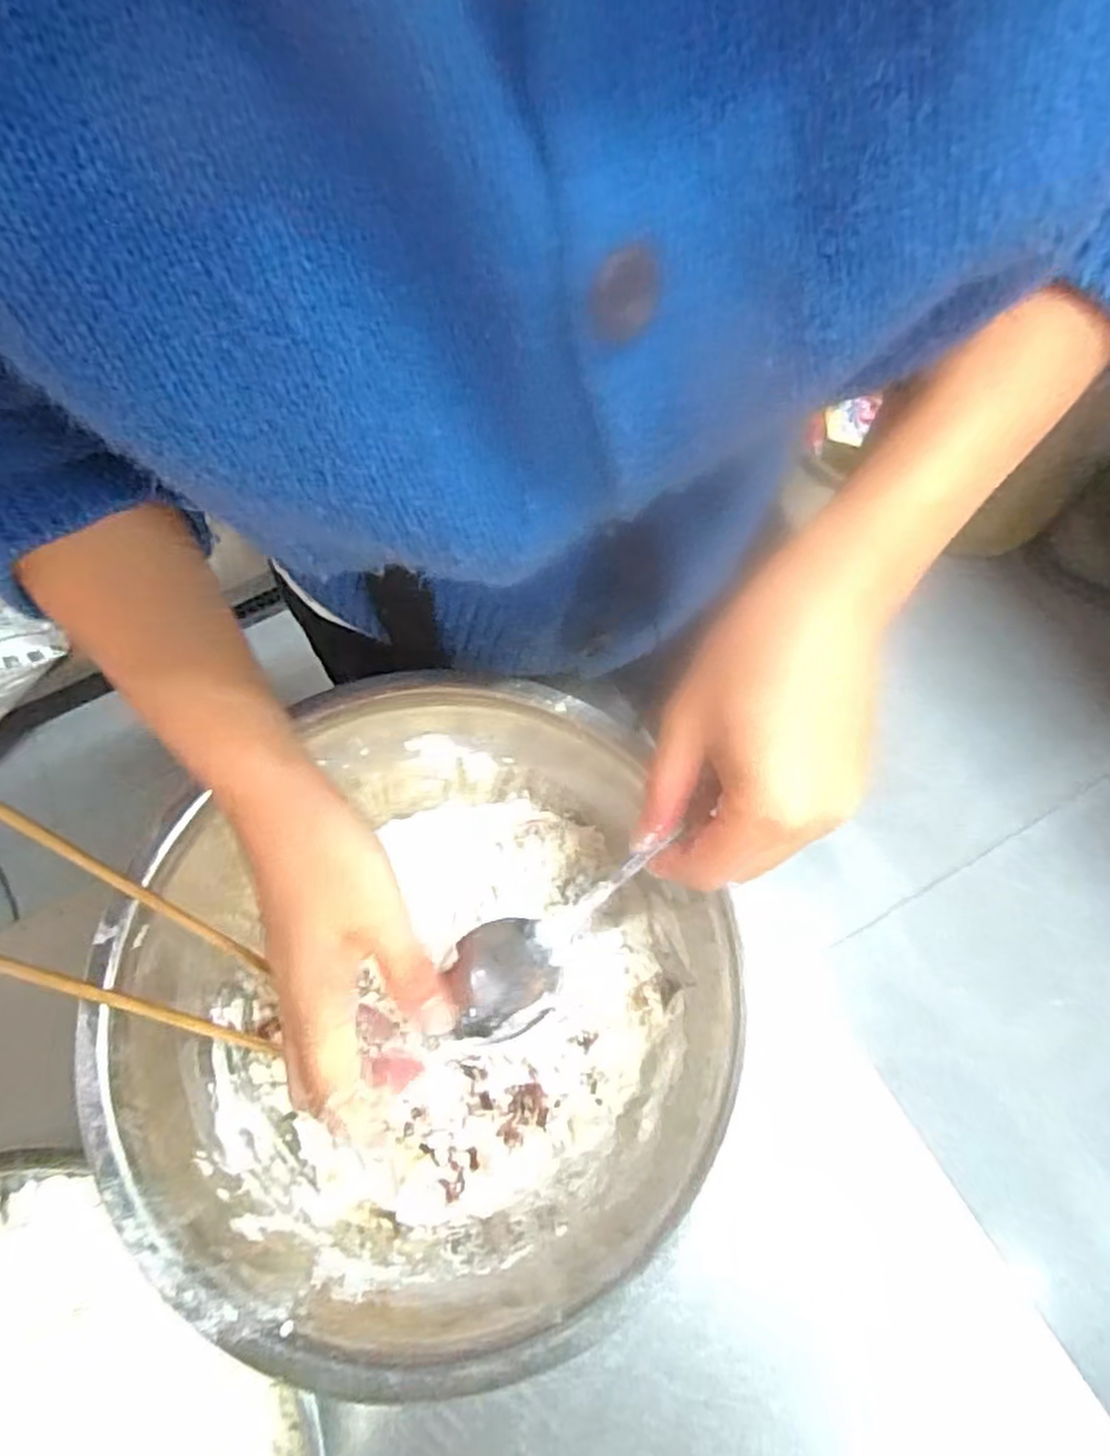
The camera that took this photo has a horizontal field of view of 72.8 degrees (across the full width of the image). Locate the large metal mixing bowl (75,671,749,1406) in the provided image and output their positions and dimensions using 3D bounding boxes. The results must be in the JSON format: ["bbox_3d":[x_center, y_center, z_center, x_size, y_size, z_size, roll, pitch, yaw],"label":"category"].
[{"bbox_3d":[-0.054,0.127,0.353,0.255,0.104,0.246,0,70,1],"label":"large metal mixing bowl"}]

